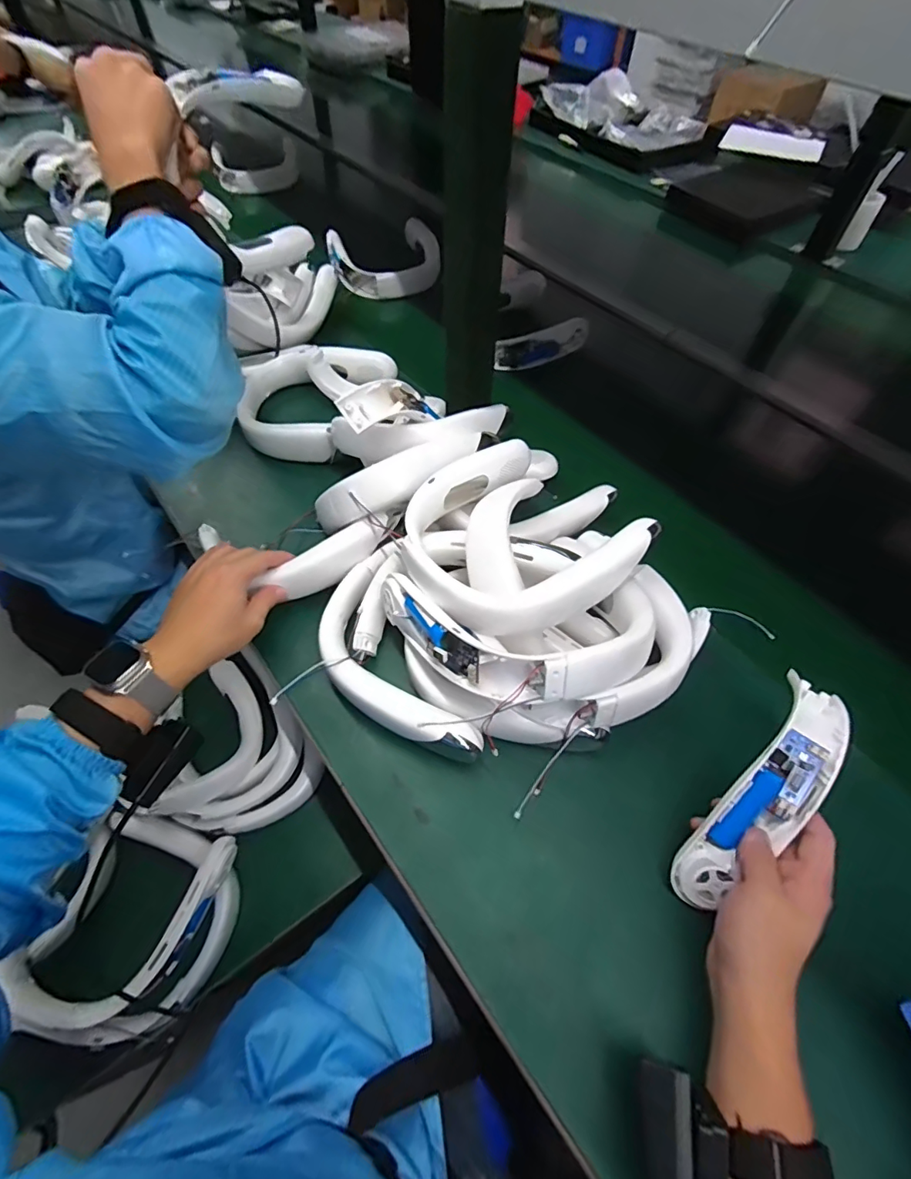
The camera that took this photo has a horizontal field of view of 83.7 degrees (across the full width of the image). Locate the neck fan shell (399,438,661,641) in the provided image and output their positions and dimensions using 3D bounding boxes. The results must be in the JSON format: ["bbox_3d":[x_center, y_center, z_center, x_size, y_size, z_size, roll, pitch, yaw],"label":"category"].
[{"bbox_3d":[0.045,-0.054,0.463,0.186,0.046,0.200,-32,63,-20],"label":"neck fan shell"}]

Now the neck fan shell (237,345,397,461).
[{"bbox_3d":[-0.195,-0.262,0.696,0.192,0.058,0.197,8,57,4],"label":"neck fan shell"}]

